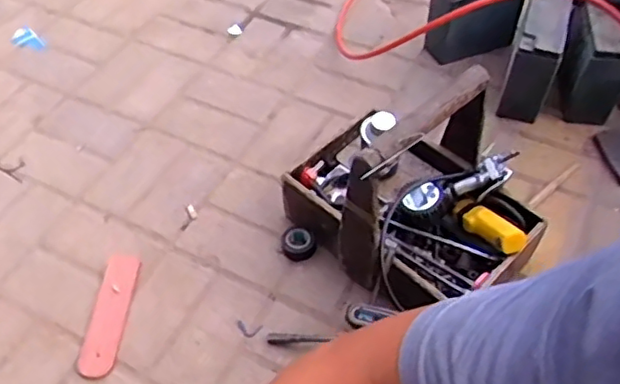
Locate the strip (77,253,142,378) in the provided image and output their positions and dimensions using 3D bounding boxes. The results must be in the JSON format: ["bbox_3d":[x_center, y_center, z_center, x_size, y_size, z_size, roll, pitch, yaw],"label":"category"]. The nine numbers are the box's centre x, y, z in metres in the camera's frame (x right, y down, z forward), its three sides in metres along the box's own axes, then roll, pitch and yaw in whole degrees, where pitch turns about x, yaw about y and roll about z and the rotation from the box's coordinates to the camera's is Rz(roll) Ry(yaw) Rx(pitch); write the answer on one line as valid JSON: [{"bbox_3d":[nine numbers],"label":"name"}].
[{"bbox_3d":[-0.299,0.180,0.920,0.055,0.006,0.192,3,57,5],"label":"strip"}]

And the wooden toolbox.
[{"bbox_3d":[0.141,-0.013,0.892,0.267,0.277,0.343,-34,59,-23],"label":"wooden toolbox"}]

